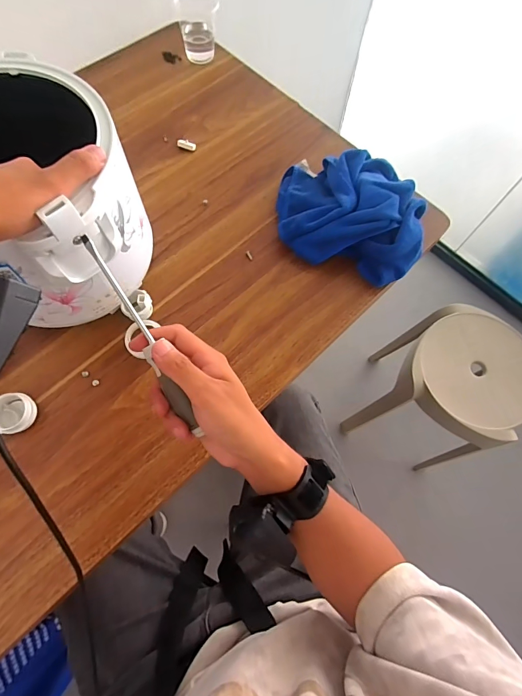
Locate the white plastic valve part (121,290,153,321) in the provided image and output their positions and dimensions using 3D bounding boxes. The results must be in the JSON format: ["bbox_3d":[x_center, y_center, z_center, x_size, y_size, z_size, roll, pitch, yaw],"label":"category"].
[{"bbox_3d":[-0.145,-0.049,0.427,0.026,0.033,0.034,43,74,13],"label":"white plastic valve part"}]

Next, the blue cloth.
[{"bbox_3d":[0.116,-0.177,0.472,0.190,0.061,0.176,8,69,1],"label":"blue cloth"}]

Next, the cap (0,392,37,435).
[{"bbox_3d":[-0.263,0.070,0.382,0.038,0.018,0.040,1,69,-2],"label":"cap"}]

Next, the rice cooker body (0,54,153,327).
[{"bbox_3d":[-0.217,-0.140,0.359,0.203,0.149,0.194,1,69,-2],"label":"rice cooker body"}]

